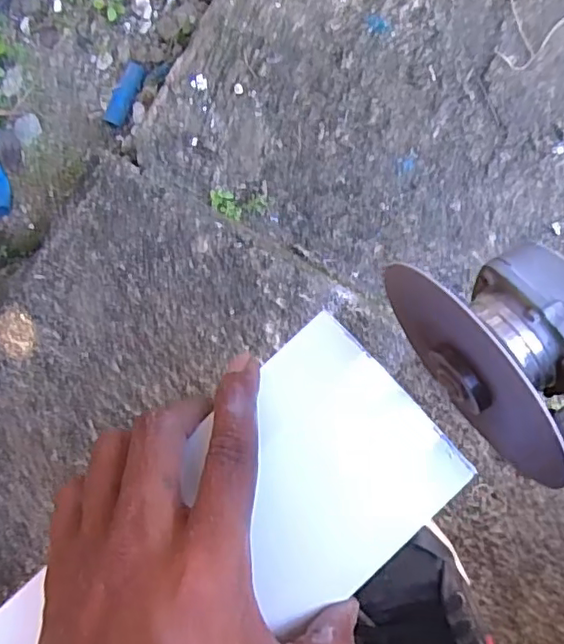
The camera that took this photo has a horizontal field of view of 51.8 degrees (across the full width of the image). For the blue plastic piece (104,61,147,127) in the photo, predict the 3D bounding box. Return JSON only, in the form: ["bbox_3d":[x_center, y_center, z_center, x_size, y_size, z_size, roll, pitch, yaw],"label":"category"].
[{"bbox_3d":[-0.158,-0.229,0.586,0.020,0.012,0.065,30,94,2],"label":"blue plastic piece"}]

